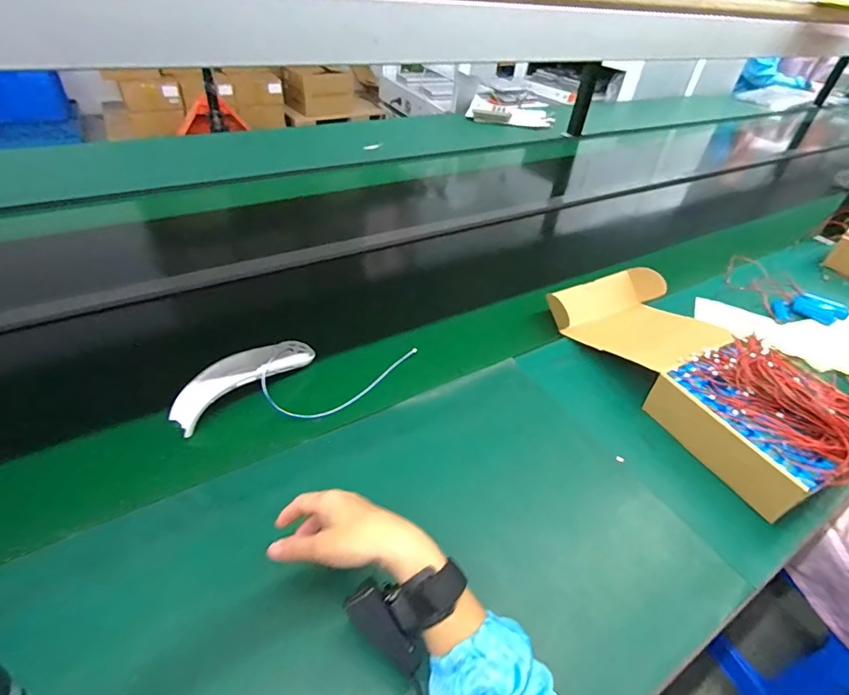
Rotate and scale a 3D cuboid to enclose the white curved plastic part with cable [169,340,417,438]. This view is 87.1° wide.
[{"bbox_3d":[-0.168,0.041,0.614,0.315,0.045,0.139,-5,43,-12],"label":"white curved plastic part with cable"}]

